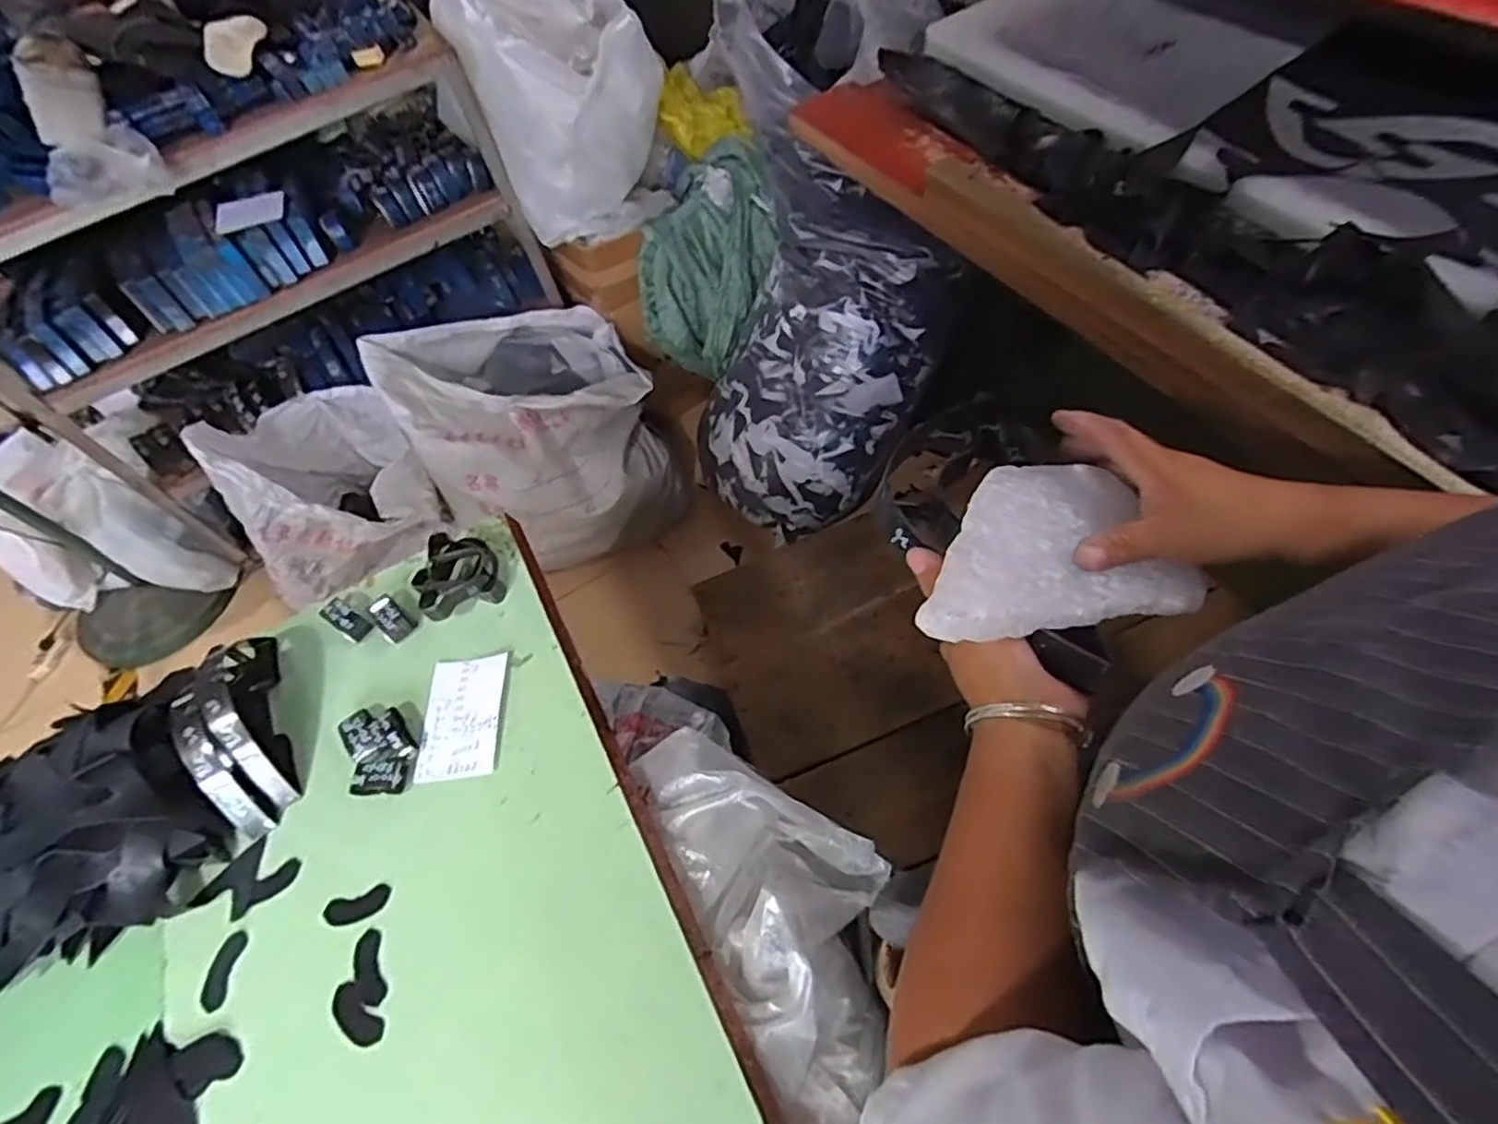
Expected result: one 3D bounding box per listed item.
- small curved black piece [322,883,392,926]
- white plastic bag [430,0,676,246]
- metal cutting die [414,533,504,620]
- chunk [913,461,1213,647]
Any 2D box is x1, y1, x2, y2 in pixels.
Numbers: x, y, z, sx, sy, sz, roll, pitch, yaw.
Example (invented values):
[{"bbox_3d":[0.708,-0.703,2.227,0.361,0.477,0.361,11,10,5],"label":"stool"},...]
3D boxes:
[{"bbox_3d":[-0.431,0.379,0.771,0.072,0.007,0.031,-15,58,-9],"label":"small curved black piece"},{"bbox_3d":[-0.390,-0.969,1.500,0.408,0.423,0.343,-16,58,-10],"label":"white plastic bag"},{"bbox_3d":[-0.402,0.015,0.956,0.109,0.055,0.118,0,57,0],"label":"metal cutting die"},{"bbox_3d":[0.178,-0.015,0.434,0.171,0.030,0.118,-10,58,-6],"label":"chunk"}]

